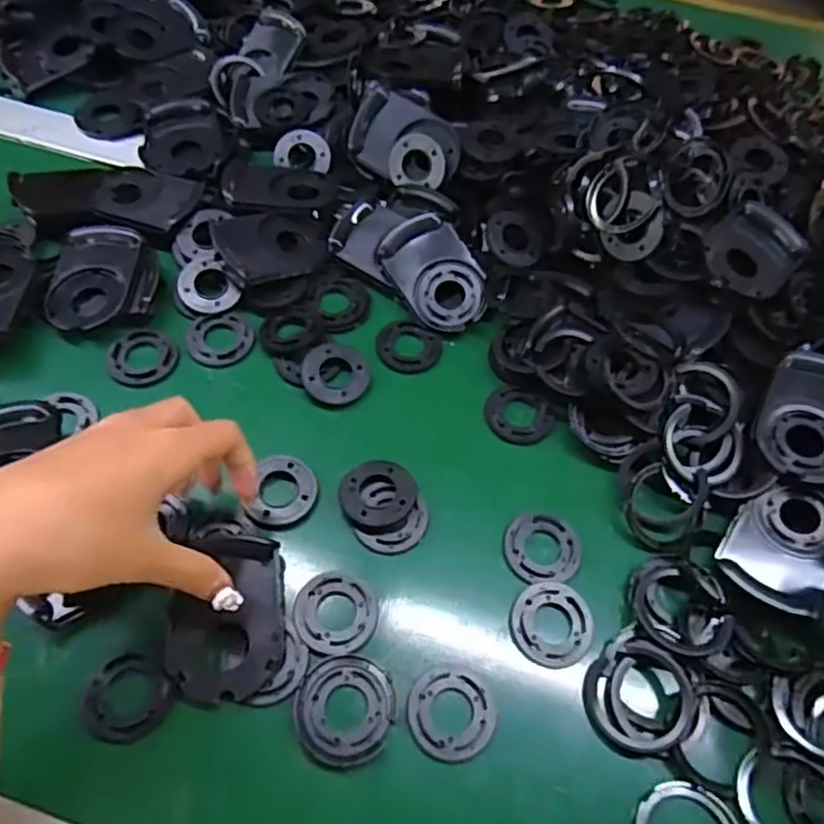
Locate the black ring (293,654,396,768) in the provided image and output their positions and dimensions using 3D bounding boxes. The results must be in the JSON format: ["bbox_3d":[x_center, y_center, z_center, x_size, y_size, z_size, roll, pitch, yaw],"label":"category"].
[{"bbox_3d":[-0.033,0.147,0.328,0.048,0.004,0.049,2,58,-3],"label":"black ring"}]

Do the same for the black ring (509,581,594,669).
[{"bbox_3d":[0.076,0.114,0.359,0.044,0.004,0.044,2,58,-3],"label":"black ring"}]

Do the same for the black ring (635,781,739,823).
[{"bbox_3d":[0.129,0.201,0.309,0.052,0.004,0.049,2,58,-3],"label":"black ring"}]

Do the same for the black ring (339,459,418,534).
[{"bbox_3d":[-0.020,0.049,0.389,0.043,0.007,0.046,2,58,-3],"label":"black ring"}]

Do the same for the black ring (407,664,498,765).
[{"bbox_3d":[0.021,0.150,0.331,0.043,0.004,0.044,2,58,-3],"label":"black ring"}]

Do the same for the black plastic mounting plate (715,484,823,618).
[{"bbox_3d":[0.215,0.073,0.377,0.056,0.018,0.079,32,61,15],"label":"black plastic mounting plate"}]

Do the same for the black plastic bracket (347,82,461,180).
[{"bbox_3d":[-0.005,-0.209,0.511,0.086,0.023,0.062,25,97,10],"label":"black plastic bracket"}]

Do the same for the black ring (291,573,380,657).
[{"bbox_3d":[-0.041,0.107,0.354,0.043,0.007,0.043,2,58,-3],"label":"black ring"}]

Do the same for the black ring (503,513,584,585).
[{"bbox_3d":[0.075,0.078,0.381,0.044,0.004,0.040,2,58,-3],"label":"black ring"}]

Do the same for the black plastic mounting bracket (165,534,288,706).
[{"bbox_3d":[-0.095,0.104,0.338,0.059,0.016,0.079,-4,60,-6],"label":"black plastic mounting bracket"}]

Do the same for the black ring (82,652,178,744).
[{"bbox_3d":[-0.140,0.139,0.323,0.040,0.005,0.038,2,58,-3],"label":"black ring"}]

